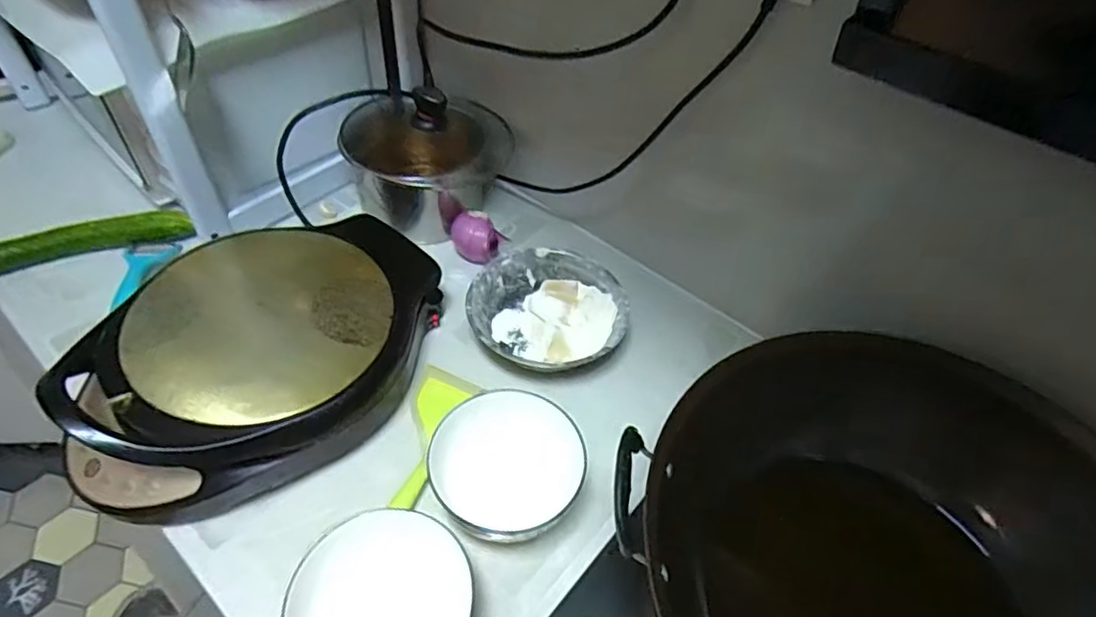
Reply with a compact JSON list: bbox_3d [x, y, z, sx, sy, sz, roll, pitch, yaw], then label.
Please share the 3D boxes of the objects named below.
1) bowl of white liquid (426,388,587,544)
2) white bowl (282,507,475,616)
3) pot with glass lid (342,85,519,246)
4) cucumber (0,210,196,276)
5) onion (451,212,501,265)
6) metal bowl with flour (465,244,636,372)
[{"bbox_3d":[-0.037,0.146,0.573,0.147,0.061,0.128,-24,54,-24],"label":"bowl of white liquid"},{"bbox_3d":[-0.135,0.240,0.497,0.134,0.058,0.155,10,48,4],"label":"white bowl"},{"bbox_3d":[-0.168,-0.212,0.815,0.161,0.162,0.173,32,53,23],"label":"pot with glass lid"},{"bbox_3d":[-0.582,-0.084,0.746,0.251,0.041,0.039,-14,50,-17],"label":"cucumber"},{"bbox_3d":[-0.095,-0.093,0.785,0.062,0.053,0.054,-2,48,-7],"label":"onion"},{"bbox_3d":[0.001,0.004,0.714,0.180,0.053,0.162,11,48,5],"label":"metal bowl with flour"}]

